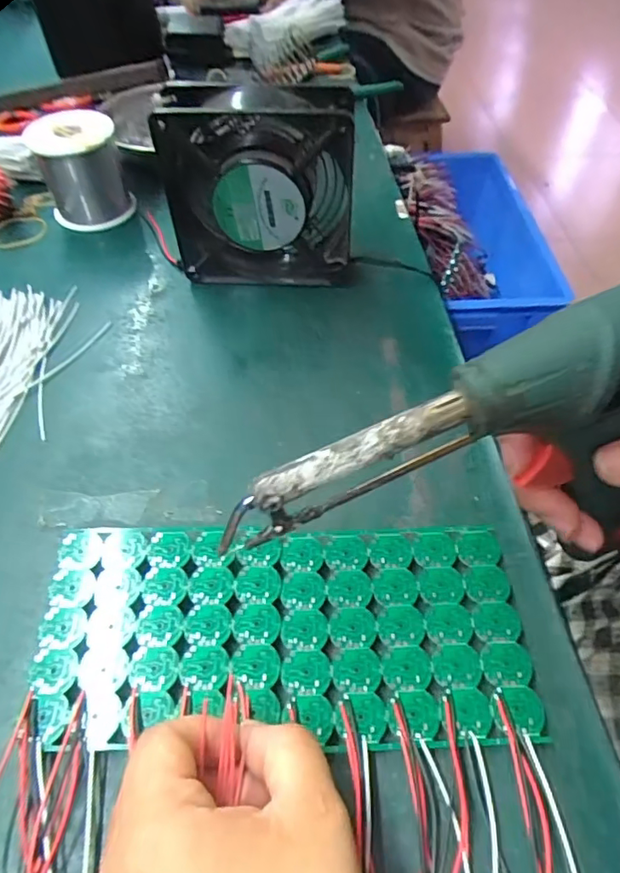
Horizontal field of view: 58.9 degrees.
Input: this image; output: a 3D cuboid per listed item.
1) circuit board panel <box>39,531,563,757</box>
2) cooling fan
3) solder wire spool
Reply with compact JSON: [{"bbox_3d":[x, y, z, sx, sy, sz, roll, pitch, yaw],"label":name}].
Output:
[{"bbox_3d":[-0.013,0.087,0.249,0.213,0.010,0.094,-1,53,-1],"label":"circuit board panel"},{"bbox_3d":[-0.033,-0.162,0.365,0.118,0.119,0.043,2,53,-1],"label":"cooling fan"},{"bbox_3d":[-0.180,-0.209,0.435,0.062,0.070,0.059,-17,55,-12],"label":"solder wire spool"}]

